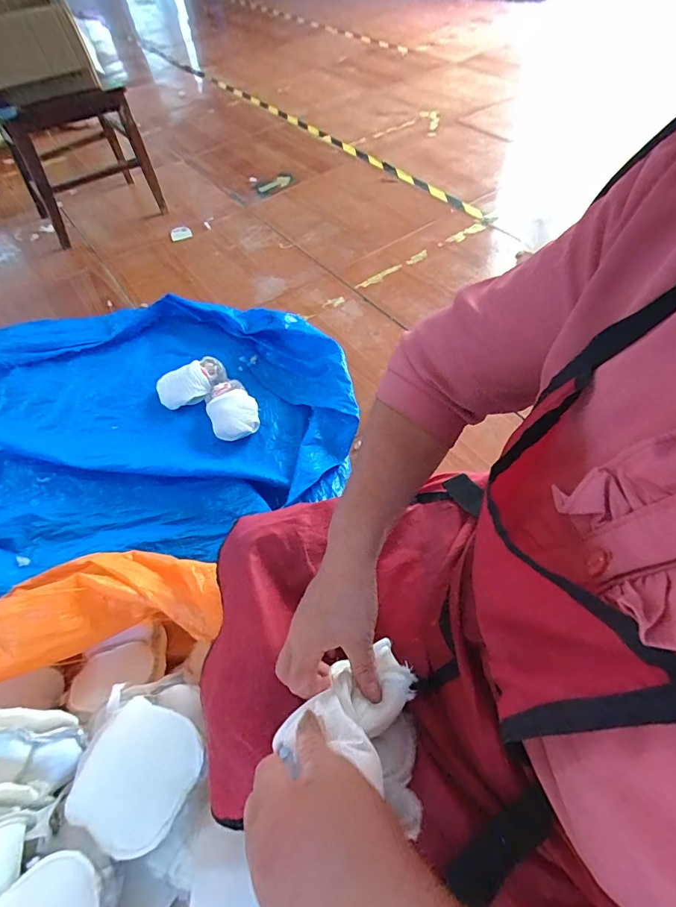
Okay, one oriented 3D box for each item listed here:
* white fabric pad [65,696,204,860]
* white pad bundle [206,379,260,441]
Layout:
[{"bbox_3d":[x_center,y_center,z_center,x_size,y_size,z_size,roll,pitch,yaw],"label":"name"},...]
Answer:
[{"bbox_3d":[-0.257,0.406,0.545,0.148,0.034,0.141,19,59,16],"label":"white fabric pad"},{"bbox_3d":[-0.270,-0.113,1.090,0.118,0.056,0.162,-19,57,-9],"label":"white pad bundle"}]

